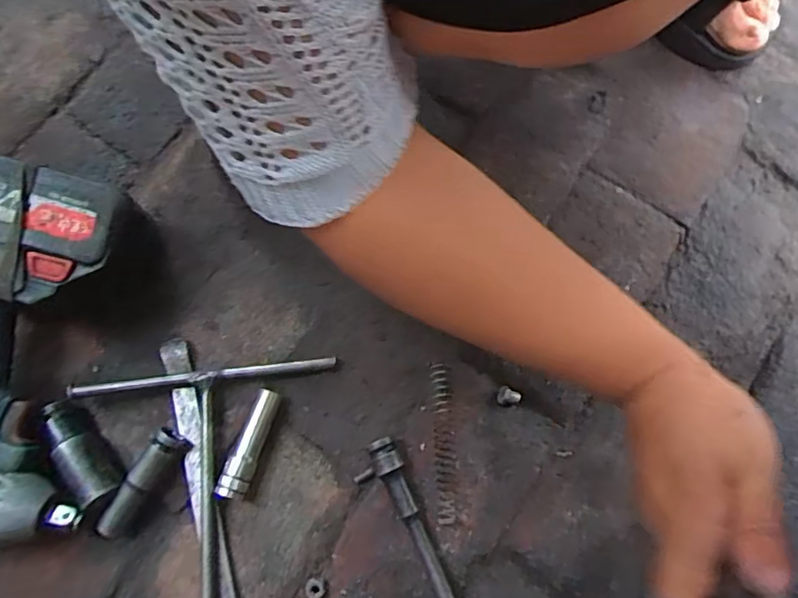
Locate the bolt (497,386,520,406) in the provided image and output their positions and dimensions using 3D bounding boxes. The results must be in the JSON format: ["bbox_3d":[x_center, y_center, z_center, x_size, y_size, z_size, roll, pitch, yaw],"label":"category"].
[{"bbox_3d":[0.084,0.076,0.440,0.016,0.009,0.013,27,76,7],"label":"bolt"}]

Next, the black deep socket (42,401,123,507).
[{"bbox_3d":[-0.232,0.110,0.414,0.028,0.029,0.075,-39,78,-11],"label":"black deep socket"}]

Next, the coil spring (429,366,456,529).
[{"bbox_3d":[0.033,0.105,0.427,0.016,0.010,0.115,-2,74,-1],"label":"coil spring"}]

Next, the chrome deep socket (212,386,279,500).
[{"bbox_3d":[-0.110,0.105,0.421,0.020,0.018,0.079,18,75,4],"label":"chrome deep socket"}]

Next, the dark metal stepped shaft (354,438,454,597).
[{"bbox_3d":[0.008,0.161,0.405,0.031,0.025,0.125,-28,76,-8],"label":"dark metal stepped shaft"}]

